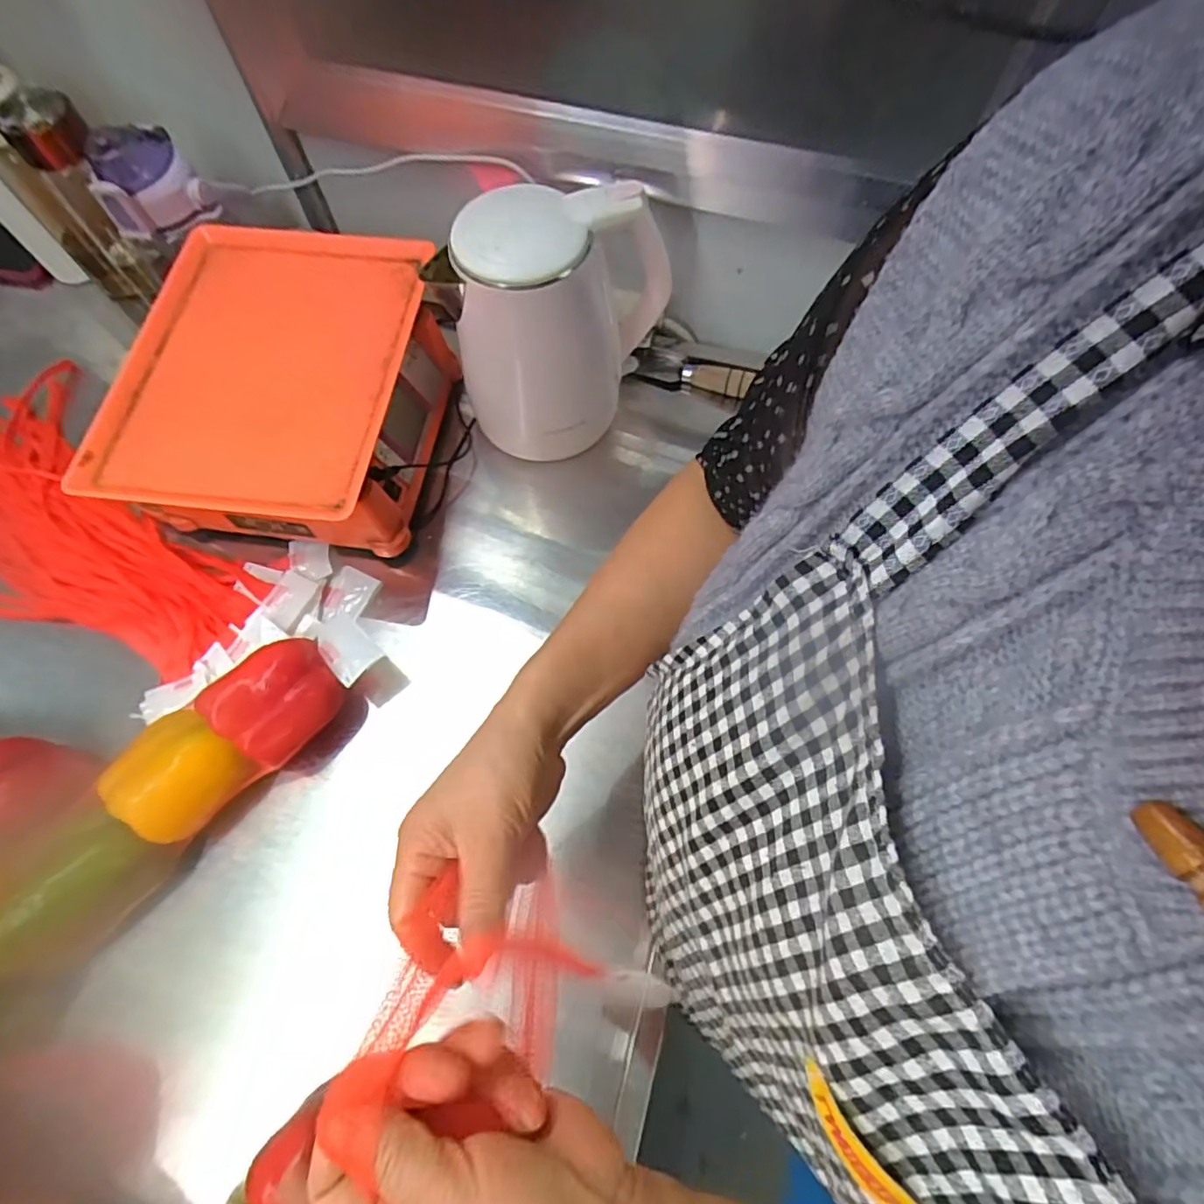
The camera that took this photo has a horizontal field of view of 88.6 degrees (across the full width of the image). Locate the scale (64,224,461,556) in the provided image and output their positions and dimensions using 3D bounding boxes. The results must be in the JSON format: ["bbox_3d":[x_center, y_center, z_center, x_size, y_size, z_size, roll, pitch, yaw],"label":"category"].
[{"bbox_3d":[-0.287,-0.192,0.588,0.251,0.115,0.301,8,68,5],"label":"scale"}]

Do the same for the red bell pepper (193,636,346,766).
[{"bbox_3d":[-0.253,0.080,0.493,0.086,0.067,0.070,-42,73,-14],"label":"red bell pepper"}]

